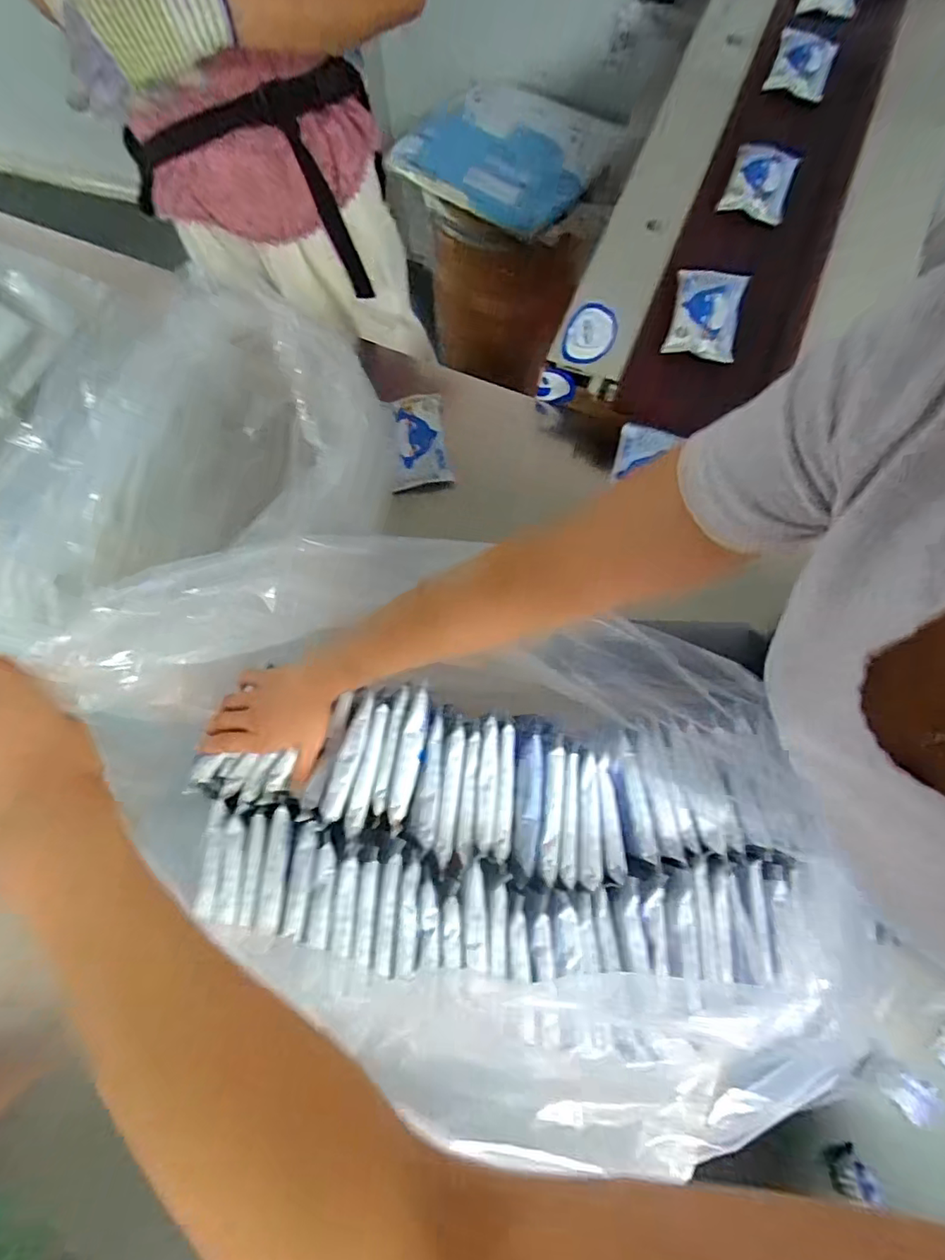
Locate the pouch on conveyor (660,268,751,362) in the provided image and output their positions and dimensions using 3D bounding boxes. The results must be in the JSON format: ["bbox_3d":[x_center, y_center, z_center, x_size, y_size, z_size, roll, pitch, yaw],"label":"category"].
[{"bbox_3d":[0.310,-0.422,0.712,0.090,0.015,0.142,14,76,4],"label":"pouch on conveyor"}]

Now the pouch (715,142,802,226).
[{"bbox_3d":[0.417,-0.652,0.777,0.087,0.013,0.144,21,76,6],"label":"pouch"}]

